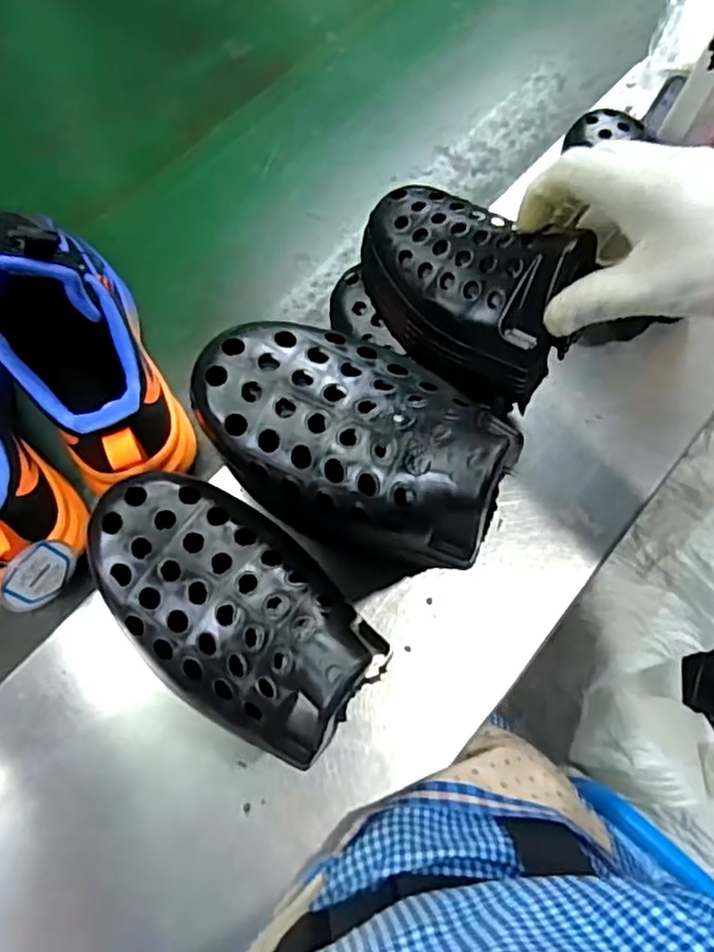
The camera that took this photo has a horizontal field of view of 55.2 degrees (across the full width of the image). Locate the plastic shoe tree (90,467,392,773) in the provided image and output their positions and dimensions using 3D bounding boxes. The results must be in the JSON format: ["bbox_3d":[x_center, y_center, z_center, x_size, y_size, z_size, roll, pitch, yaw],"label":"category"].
[{"bbox_3d":[-0.056,0.055,0.298,0.135,0.051,0.076,41,74,9],"label":"plastic shoe tree"}]

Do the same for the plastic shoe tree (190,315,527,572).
[{"bbox_3d":[-0.003,-0.023,0.290,0.135,0.051,0.086,24,72,4],"label":"plastic shoe tree"}]

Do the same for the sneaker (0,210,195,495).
[{"bbox_3d":[-0.187,-0.101,0.436,0.079,0.132,0.242,-24,68,-11],"label":"sneaker"}]

